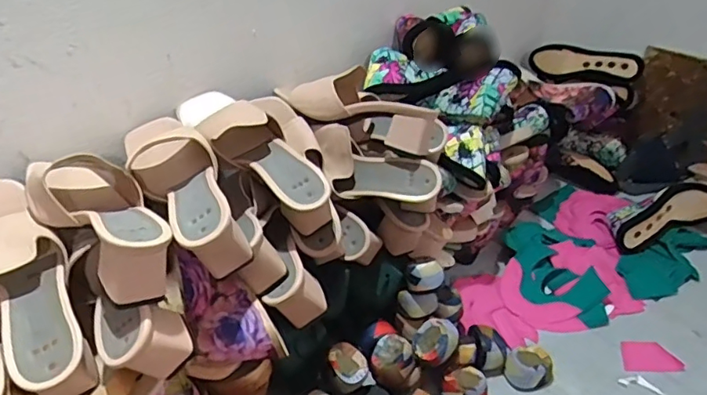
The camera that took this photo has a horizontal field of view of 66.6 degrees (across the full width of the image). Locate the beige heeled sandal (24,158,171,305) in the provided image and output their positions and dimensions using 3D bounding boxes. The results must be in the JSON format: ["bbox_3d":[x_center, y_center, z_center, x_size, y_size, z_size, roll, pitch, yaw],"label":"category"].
[{"bbox_3d":[-0.242,0.012,0.506,0.092,0.073,0.218,-23,39,-31],"label":"beige heeled sandal"}]

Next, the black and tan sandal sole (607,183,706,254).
[{"bbox_3d":[0.575,0.024,0.992,0.246,0.076,0.093,-13,35,-20],"label":"black and tan sandal sole"}]

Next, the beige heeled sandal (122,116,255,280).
[{"bbox_3d":[-0.180,-0.010,0.568,0.089,0.078,0.236,-16,36,-23],"label":"beige heeled sandal"}]

